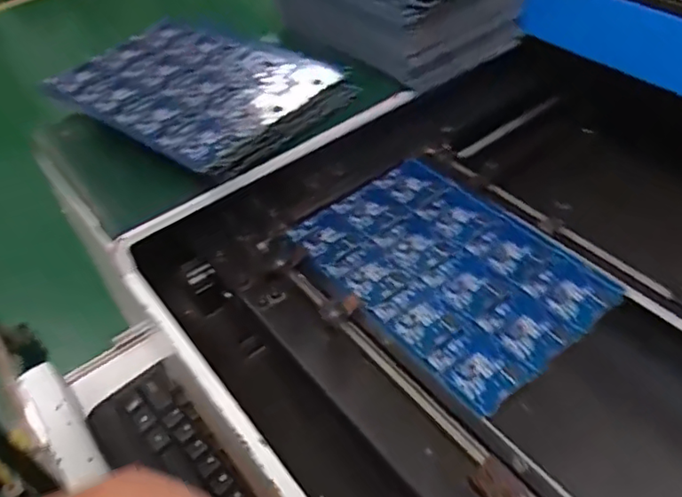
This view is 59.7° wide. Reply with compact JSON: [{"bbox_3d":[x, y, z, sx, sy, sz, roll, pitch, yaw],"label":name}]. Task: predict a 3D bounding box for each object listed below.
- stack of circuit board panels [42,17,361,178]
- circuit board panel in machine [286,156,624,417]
[{"bbox_3d":[-0.106,-0.126,0.460,0.184,0.033,0.154,33,59,31],"label":"stack of circuit board panels"},{"bbox_3d":[0.070,0.008,0.404,0.131,0.011,0.194,-33,52,-21],"label":"circuit board panel in machine"}]

